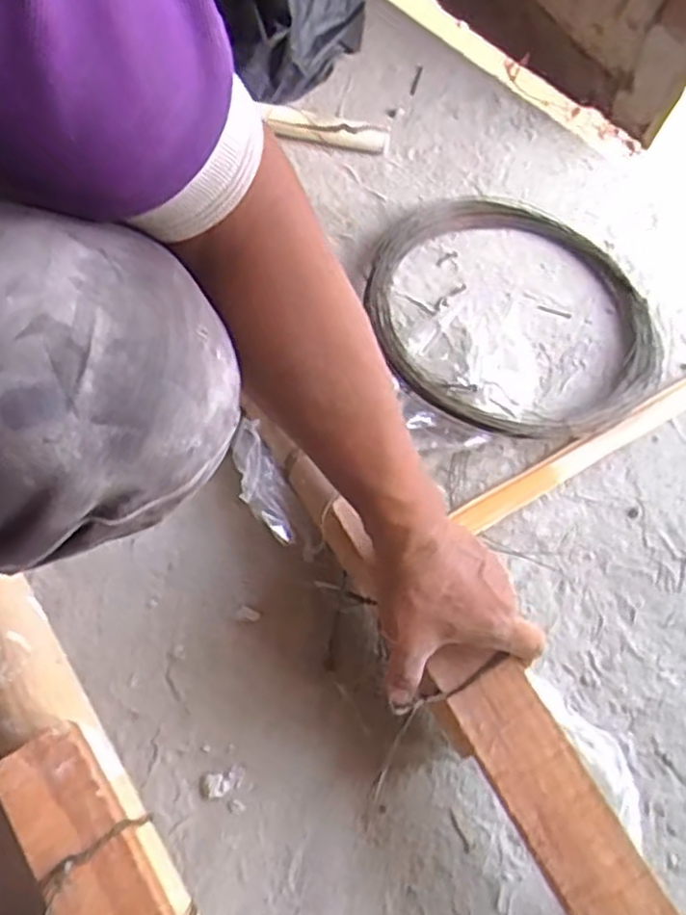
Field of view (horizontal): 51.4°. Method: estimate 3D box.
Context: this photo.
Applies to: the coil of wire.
[{"bbox_3d":[0.166,-0.145,0.699,0.260,0.033,0.279,2,63,-3],"label":"coil of wire"}]

